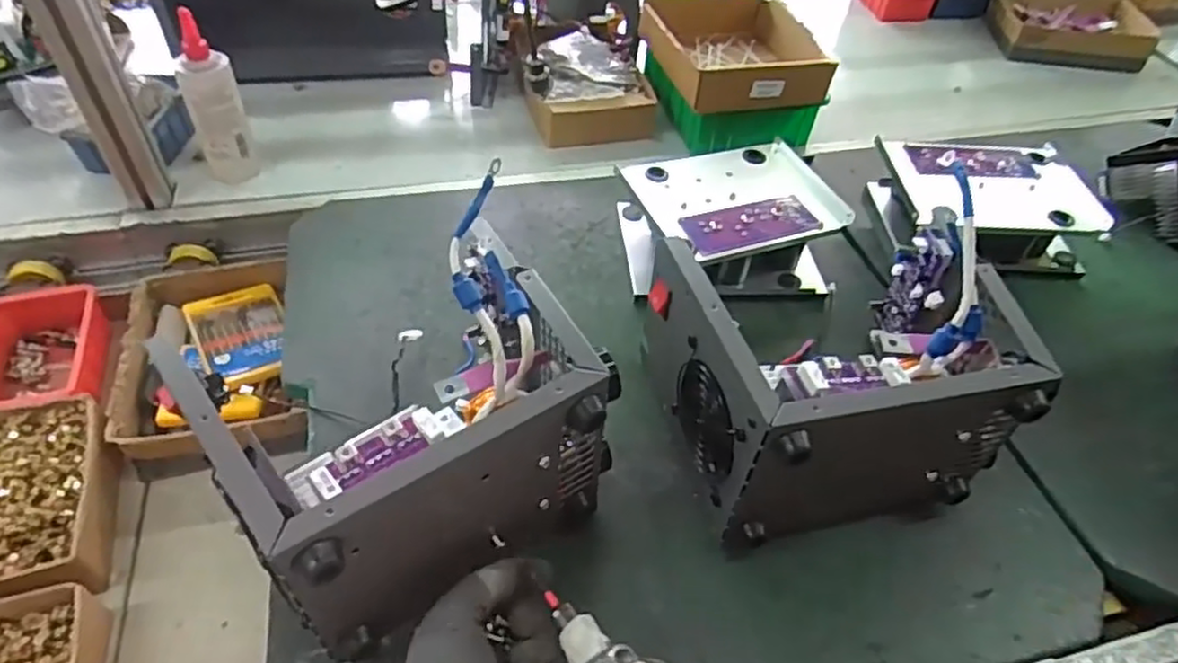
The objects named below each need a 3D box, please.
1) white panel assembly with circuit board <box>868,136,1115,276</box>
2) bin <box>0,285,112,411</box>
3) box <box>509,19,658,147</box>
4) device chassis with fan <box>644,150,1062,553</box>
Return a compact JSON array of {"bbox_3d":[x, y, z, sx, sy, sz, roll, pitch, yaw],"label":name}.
[{"bbox_3d":[0.427,-0.133,0.757,0.211,0.082,0.141,5,48,0],"label":"white panel assembly with circuit board"},{"bbox_3d":[-0.521,0.027,0.668,0.108,0.053,0.151,-11,50,-14],"label":"bin"},{"bbox_3d":[-0.010,-0.336,0.929,0.166,0.071,0.211,-4,48,-8],"label":"box"},{"bbox_3d":[0.182,0.032,0.528,0.225,0.148,0.185,-7,49,-11],"label":"device chassis with fan"}]

